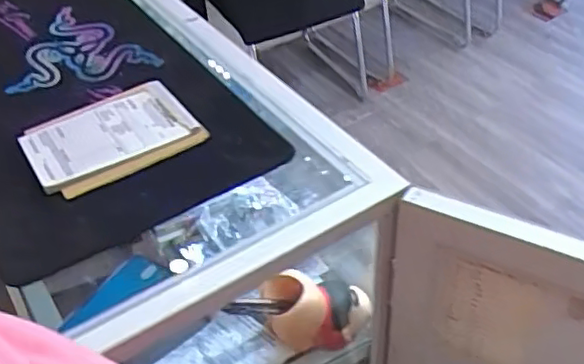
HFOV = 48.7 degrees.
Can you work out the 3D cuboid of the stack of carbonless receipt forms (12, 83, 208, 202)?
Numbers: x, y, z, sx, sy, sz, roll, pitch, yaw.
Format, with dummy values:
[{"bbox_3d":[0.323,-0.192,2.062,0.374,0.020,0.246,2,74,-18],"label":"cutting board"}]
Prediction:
[{"bbox_3d":[-0.185,-0.046,0.661,0.162,0.022,0.107,-28,48,-23],"label":"stack of carbonless receipt forms"}]

